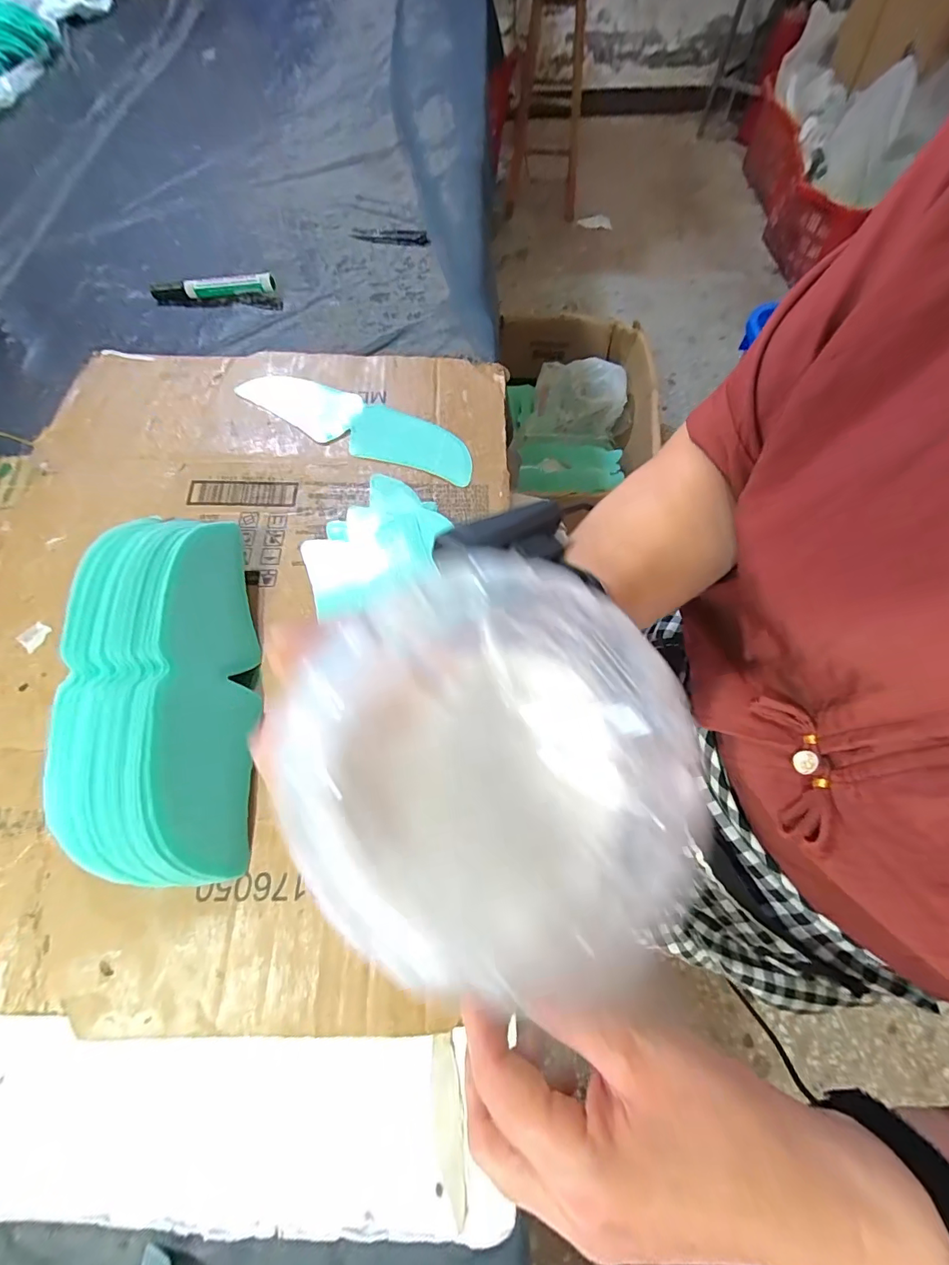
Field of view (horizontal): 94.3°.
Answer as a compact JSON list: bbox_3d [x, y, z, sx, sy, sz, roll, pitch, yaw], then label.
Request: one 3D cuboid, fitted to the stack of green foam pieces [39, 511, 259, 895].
[{"bbox_3d":[-0.204,0.027,0.286,0.107,0.052,0.256,-15,66,-5],"label":"stack of green foam pieces"}]

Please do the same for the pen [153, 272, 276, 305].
[{"bbox_3d":[-0.297,-0.390,0.499,0.142,0.019,0.019,-1,66,1],"label":"pen"}]

